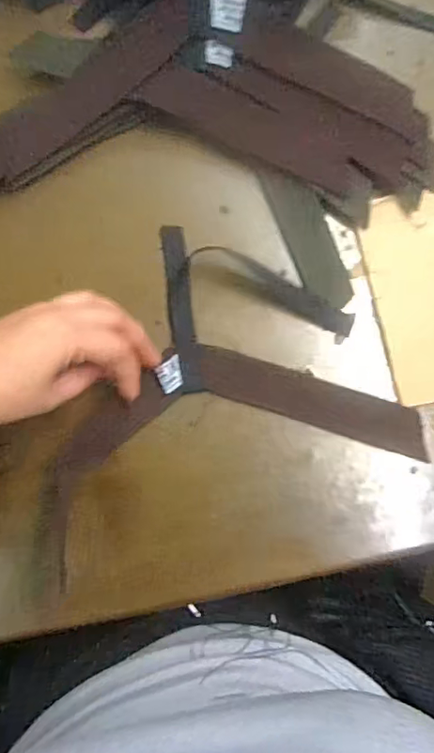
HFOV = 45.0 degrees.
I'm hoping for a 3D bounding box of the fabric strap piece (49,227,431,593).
[{"bbox_3d":[-0.004,-0.006,0.371,0.260,0.013,0.208,-14,81,-3],"label":"fabric strap piece"}]

